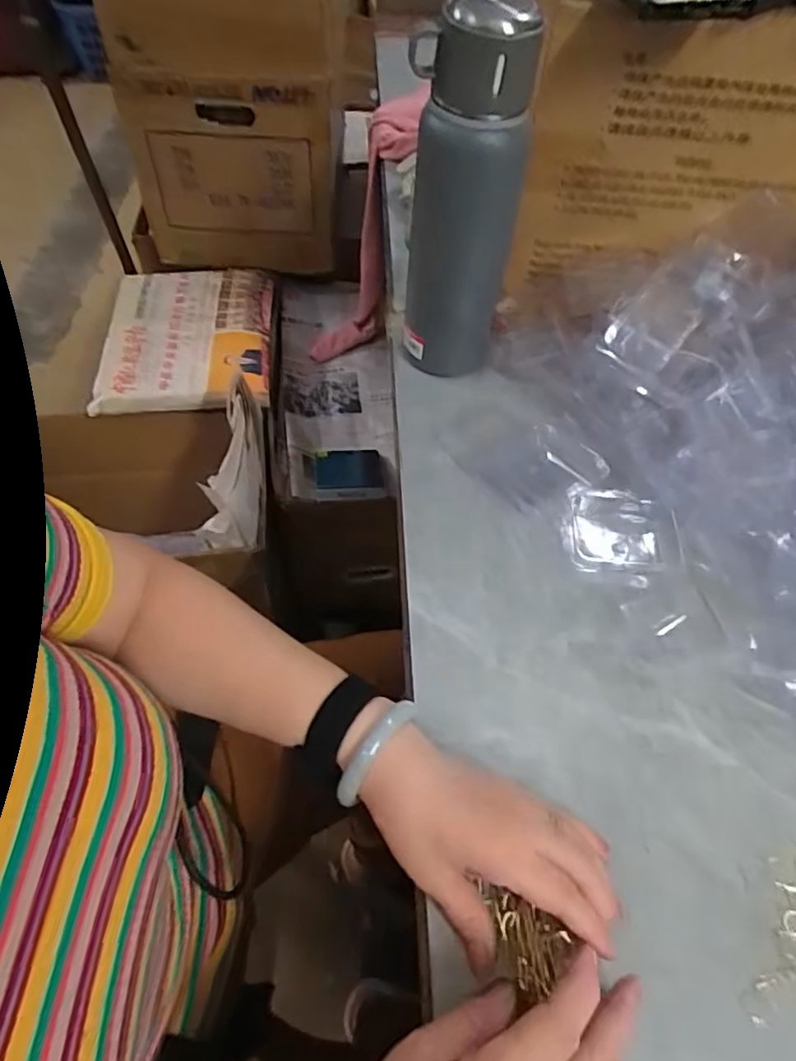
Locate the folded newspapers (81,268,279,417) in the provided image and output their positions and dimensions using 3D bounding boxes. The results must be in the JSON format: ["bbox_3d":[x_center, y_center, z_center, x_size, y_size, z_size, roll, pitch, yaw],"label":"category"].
[{"bbox_3d":[-0.355,-0.338,1.032,0.272,0.028,0.337,-2,57,-5],"label":"folded newspapers"}]

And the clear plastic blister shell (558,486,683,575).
[{"bbox_3d":[0.180,-0.001,0.491,0.086,0.021,0.073,6,56,1],"label":"clear plastic blister shell"}]

